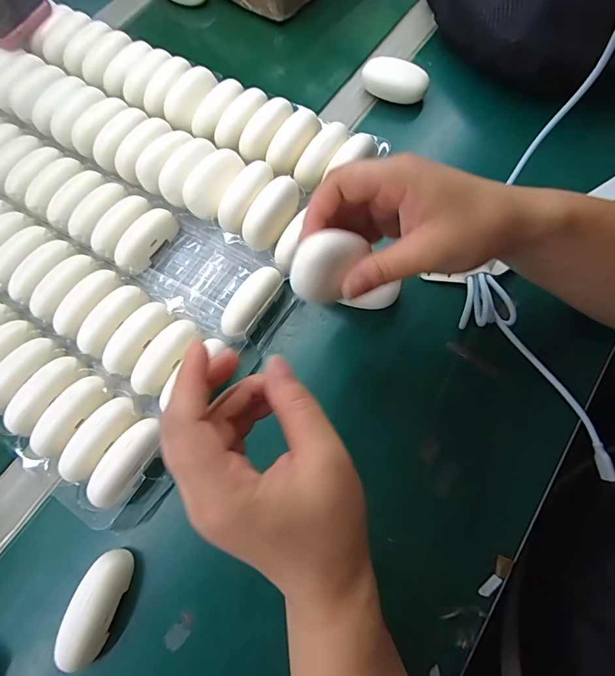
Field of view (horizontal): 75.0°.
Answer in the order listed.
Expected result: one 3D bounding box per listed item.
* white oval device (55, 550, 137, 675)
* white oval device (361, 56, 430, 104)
[{"bbox_3d":[-0.138,0.176,0.263,0.025,0.026,0.065,14,70,10],"label":"white oval device"},{"bbox_3d":[0.092,-0.266,0.419,0.066,0.031,0.033,18,71,11],"label":"white oval device"}]

